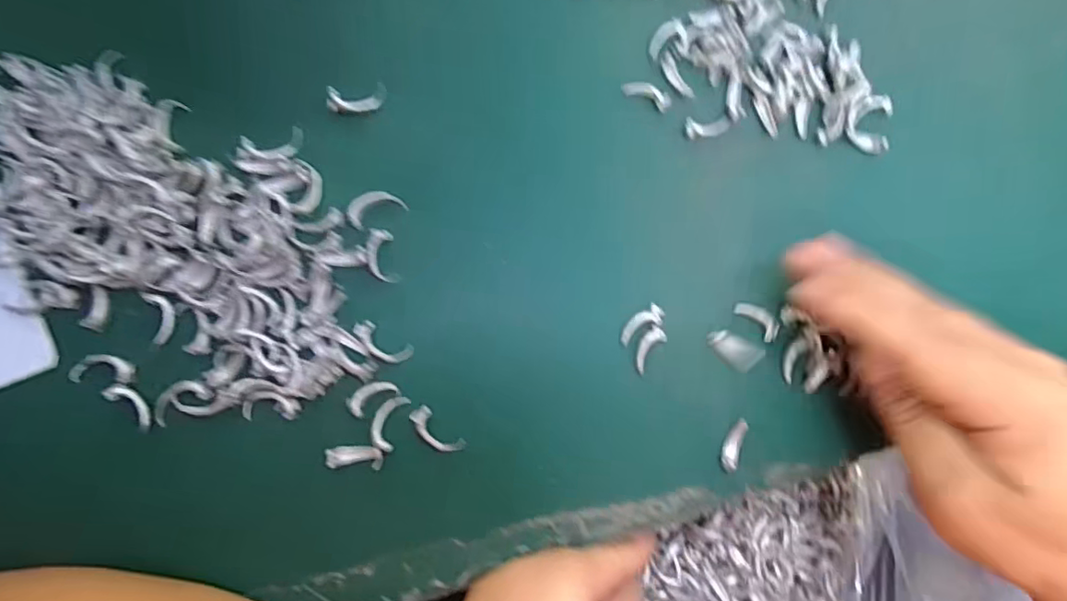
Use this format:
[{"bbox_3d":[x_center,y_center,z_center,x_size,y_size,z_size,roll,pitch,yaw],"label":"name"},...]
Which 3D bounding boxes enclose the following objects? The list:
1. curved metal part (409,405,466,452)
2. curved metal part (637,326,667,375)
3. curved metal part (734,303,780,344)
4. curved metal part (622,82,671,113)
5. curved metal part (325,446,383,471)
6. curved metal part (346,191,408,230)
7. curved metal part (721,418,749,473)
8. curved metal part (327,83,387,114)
[{"bbox_3d":[-0.040,0.054,0.238,0.025,0.006,0.010,43,84,-3],"label":"curved metal part"},{"bbox_3d":[0.049,0.020,0.247,0.009,0.004,0.020,38,85,-3],"label":"curved metal part"},{"bbox_3d":[0.098,0.008,0.252,0.022,0.004,0.010,38,85,-3],"label":"curved metal part"},{"bbox_3d":[0.050,-0.091,0.257,0.022,0.004,0.008,23,86,-5],"label":"curved metal part"},{"bbox_3d":[-0.071,0.062,0.233,0.021,0.008,0.008,4,87,-6],"label":"curved metal part"},{"bbox_3d":[-0.066,-0.039,0.241,0.022,0.005,0.013,-30,91,-6],"label":"curved metal part"},{"bbox_3d":[0.086,0.062,0.248,0.008,0.004,0.022,23,86,-5],"label":"curved metal part"},{"bbox_3d":[-0.074,-0.084,0.243,0.024,0.004,0.011,-11,89,-6],"label":"curved metal part"}]

